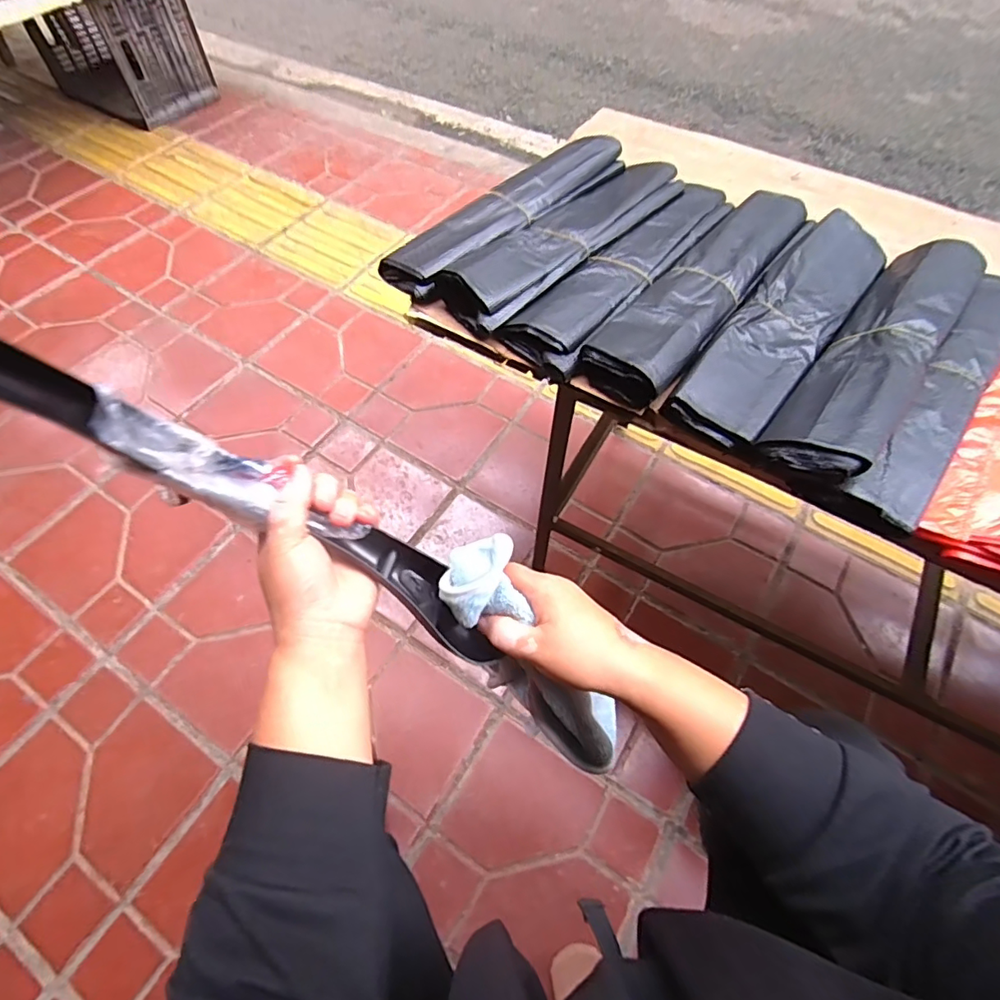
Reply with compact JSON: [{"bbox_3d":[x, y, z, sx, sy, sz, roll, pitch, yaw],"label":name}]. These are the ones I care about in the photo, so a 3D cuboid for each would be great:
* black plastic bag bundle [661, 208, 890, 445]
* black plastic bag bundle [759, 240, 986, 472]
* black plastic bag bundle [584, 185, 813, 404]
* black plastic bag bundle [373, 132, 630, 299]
[{"bbox_3d":[0.291,-0.181,0.534,0.090,0.043,0.350,36,65,17],"label":"black plastic bag bundle"},{"bbox_3d":[0.351,-0.139,0.482,0.080,0.040,0.340,37,68,17],"label":"black plastic bag bundle"},{"bbox_3d":[0.222,-0.226,0.560,0.089,0.042,0.352,39,68,18],"label":"black plastic bag bundle"},{"bbox_3d":[0.012,-0.353,0.637,0.352,0.041,0.088,-40,70,-20],"label":"black plastic bag bundle"}]

